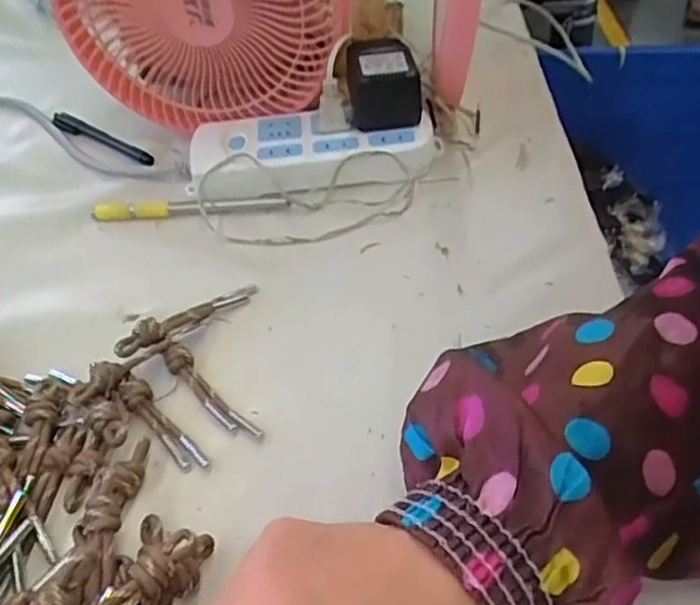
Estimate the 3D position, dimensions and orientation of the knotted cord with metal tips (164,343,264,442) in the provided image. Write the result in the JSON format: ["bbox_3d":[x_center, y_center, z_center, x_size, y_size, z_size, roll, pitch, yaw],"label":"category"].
[{"bbox_3d":[-0.079,0.050,0.363,0.015,0.013,0.081,-34,50,-25],"label":"knotted cord with metal tips"}]

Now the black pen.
[{"bbox_3d":[-0.219,-0.142,0.572,0.145,0.012,0.016,30,55,31],"label":"black pen"}]

